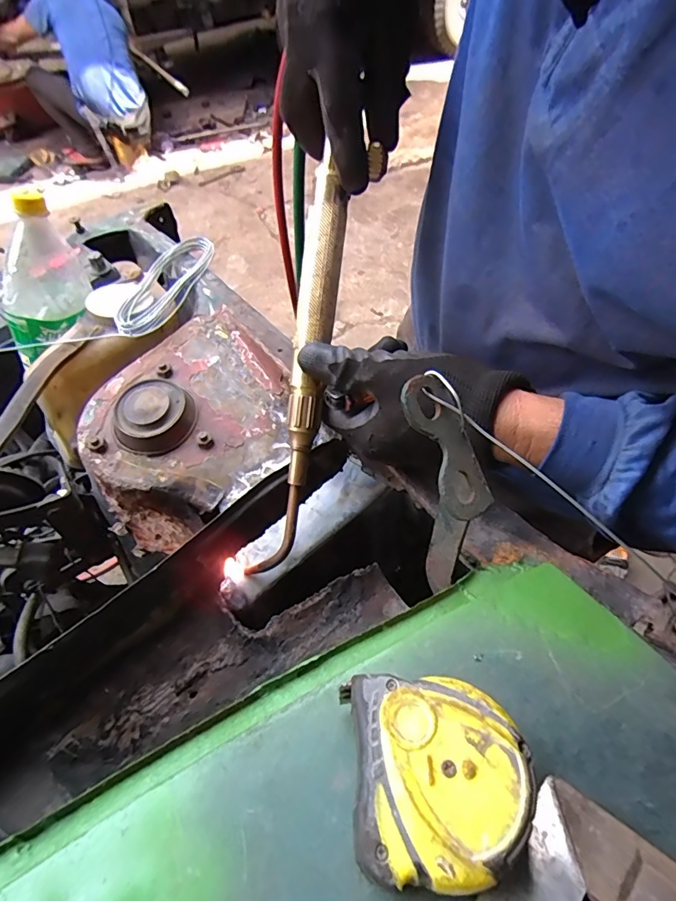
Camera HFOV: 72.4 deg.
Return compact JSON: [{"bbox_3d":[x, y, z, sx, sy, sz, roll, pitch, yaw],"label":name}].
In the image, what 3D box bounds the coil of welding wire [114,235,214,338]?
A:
[{"bbox_3d":[-0.203,-0.203,0.545,0.067,0.032,0.218,6,55,7],"label":"coil of welding wire"}]

